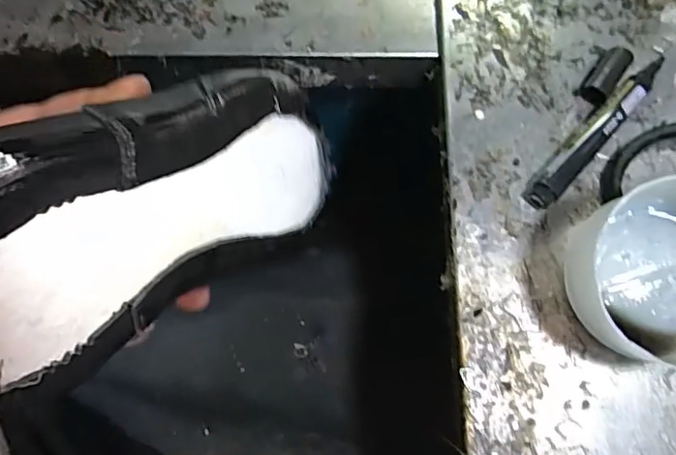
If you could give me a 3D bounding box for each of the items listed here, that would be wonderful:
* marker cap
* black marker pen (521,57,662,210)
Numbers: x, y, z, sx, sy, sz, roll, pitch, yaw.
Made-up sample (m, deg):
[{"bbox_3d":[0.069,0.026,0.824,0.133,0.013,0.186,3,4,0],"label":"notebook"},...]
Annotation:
[{"bbox_3d":[0.167,-0.095,0.339,0.017,0.014,0.038,34,77,8],"label":"marker cap"},{"bbox_3d":[0.155,-0.059,0.328,0.017,0.018,0.125,41,78,10],"label":"black marker pen"}]

